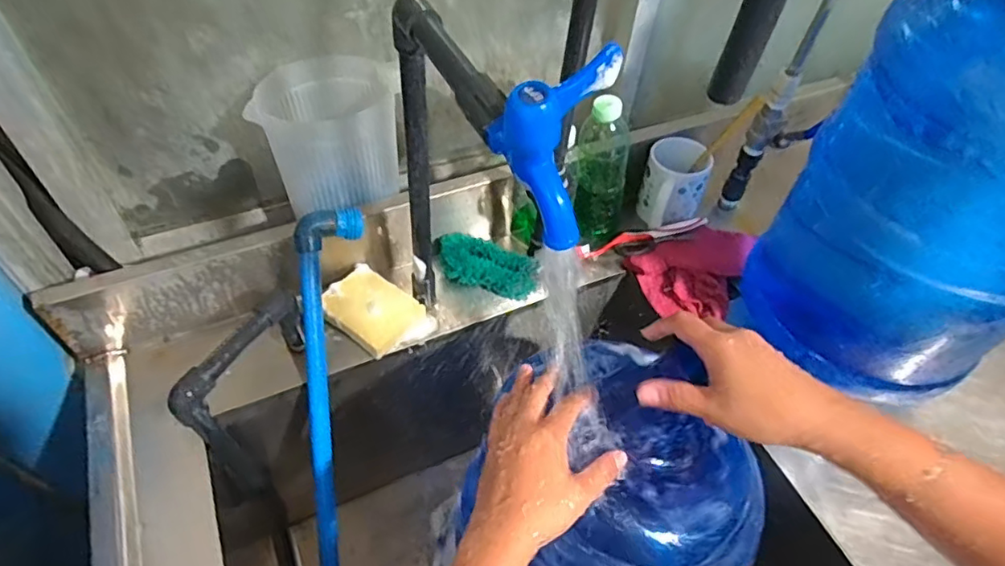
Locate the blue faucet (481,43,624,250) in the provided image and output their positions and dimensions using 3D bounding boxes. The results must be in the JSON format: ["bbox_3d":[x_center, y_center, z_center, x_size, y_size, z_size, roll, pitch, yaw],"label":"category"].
[{"bbox_3d":[0.027,-0.075,0.312,0.062,0.083,0.060,28,54,19],"label":"blue faucet"}]

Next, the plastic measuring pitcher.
[{"bbox_3d":[-0.197,-0.165,0.655,0.142,0.118,0.124,-20,54,-19],"label":"plastic measuring pitcher"}]

